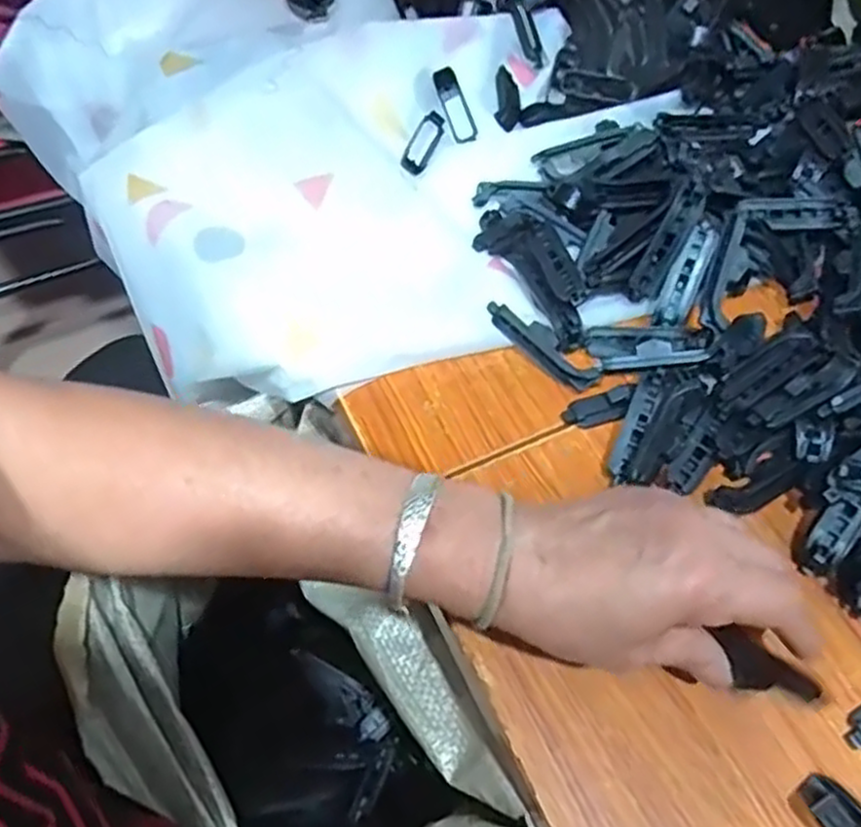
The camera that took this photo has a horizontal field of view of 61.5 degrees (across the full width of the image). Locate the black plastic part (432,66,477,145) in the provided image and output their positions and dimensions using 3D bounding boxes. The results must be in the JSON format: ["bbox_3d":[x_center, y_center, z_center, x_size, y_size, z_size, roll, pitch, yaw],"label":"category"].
[{"bbox_3d":[0.017,-0.218,0.514,0.018,0.007,0.056,-21,90,-9],"label":"black plastic part"}]

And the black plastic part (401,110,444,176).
[{"bbox_3d":[-0.005,-0.190,0.506,0.018,0.005,0.054,32,71,-18],"label":"black plastic part"}]

